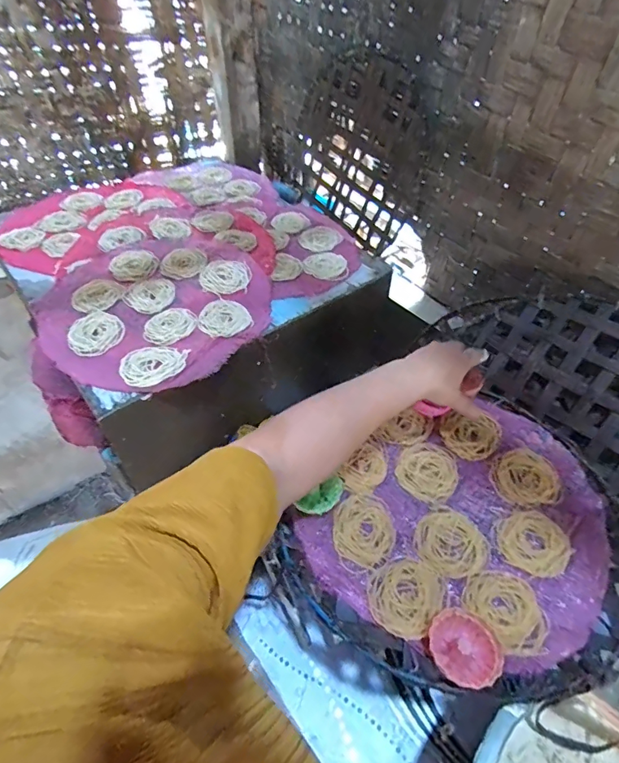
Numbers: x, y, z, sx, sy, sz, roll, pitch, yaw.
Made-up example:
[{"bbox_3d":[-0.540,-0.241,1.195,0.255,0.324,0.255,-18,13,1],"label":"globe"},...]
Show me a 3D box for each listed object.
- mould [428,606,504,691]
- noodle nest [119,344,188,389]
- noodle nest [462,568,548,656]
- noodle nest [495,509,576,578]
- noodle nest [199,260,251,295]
[{"bbox_3d":[0.138,0.239,0.392,0.060,0.025,0.060,1,48,-1],"label":"mould"},{"bbox_3d":[-0.210,-0.022,0.590,0.083,0.008,0.074,8,48,4],"label":"noodle nest"},{"bbox_3d":[0.194,0.222,0.429,0.065,0.007,0.078,-29,55,-26],"label":"noodle nest"},{"bbox_3d":[0.240,0.173,0.471,0.072,0.011,0.070,1,48,-1],"label":"noodle nest"},{"bbox_3d":[-0.136,-0.169,0.705,0.077,0.010,0.079,1,48,-1],"label":"noodle nest"}]

